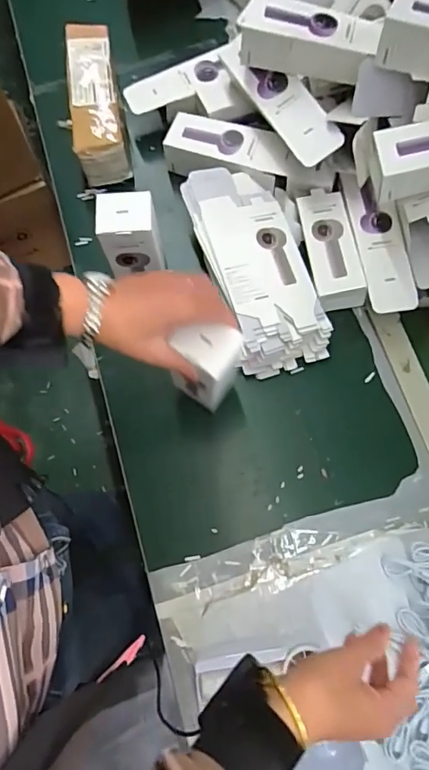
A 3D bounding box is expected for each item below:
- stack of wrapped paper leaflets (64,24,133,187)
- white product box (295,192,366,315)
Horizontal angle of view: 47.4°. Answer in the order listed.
[{"bbox_3d":[-0.192,-0.450,0.804,0.080,0.093,0.261,-10,73,-3],"label":"stack of wrapped paper leaflets"},{"bbox_3d":[0.166,-0.202,0.715,0.070,0.049,0.175,-9,73,-2],"label":"white product box"}]

